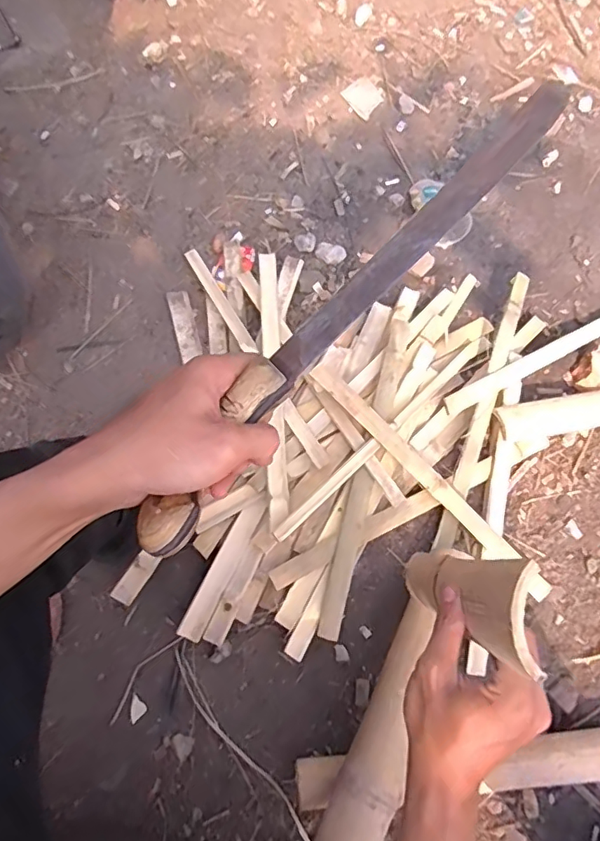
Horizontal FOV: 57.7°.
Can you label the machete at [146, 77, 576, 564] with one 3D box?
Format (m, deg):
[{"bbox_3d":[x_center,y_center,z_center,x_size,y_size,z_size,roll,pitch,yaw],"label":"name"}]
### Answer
[{"bbox_3d":[0.032,-0.068,0.343,0.044,0.028,0.374,42,87,13],"label":"machete"}]

